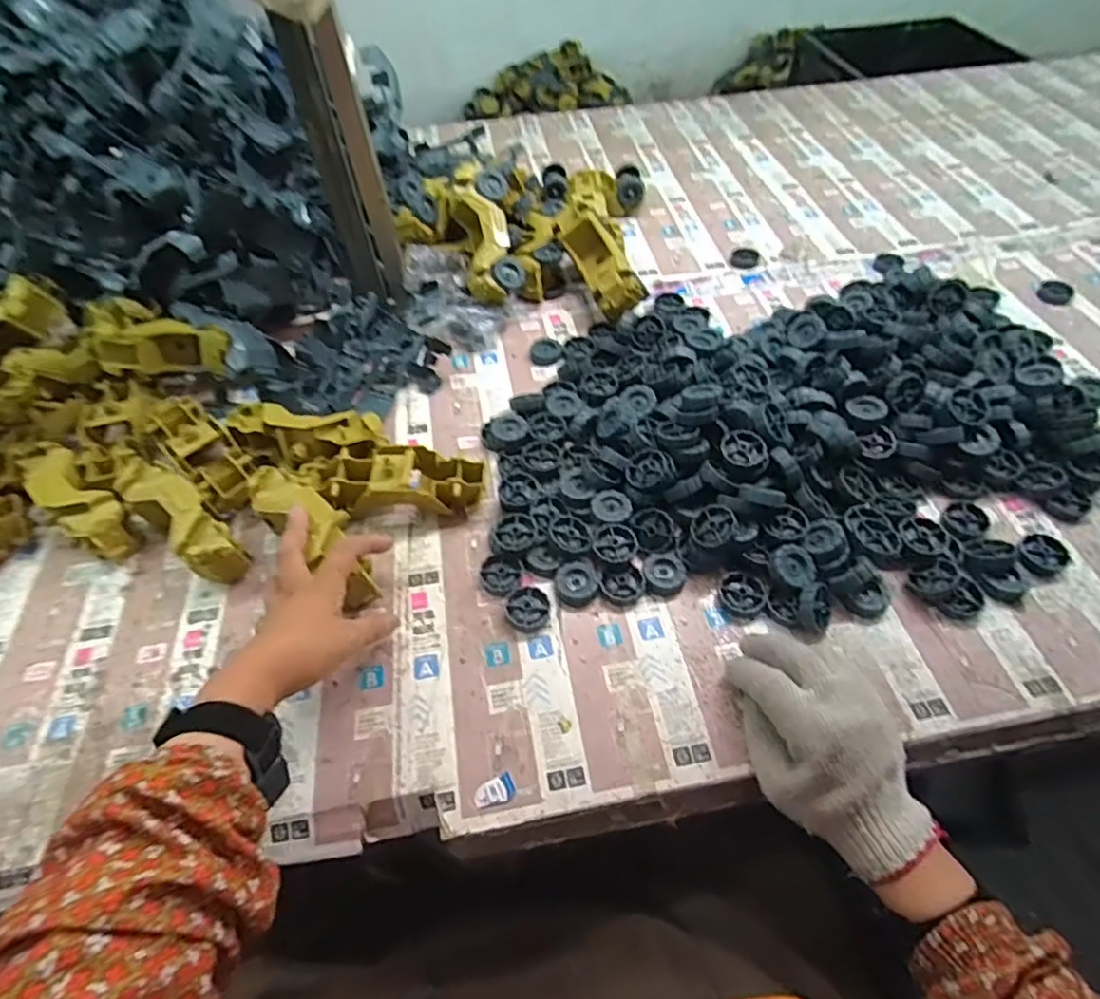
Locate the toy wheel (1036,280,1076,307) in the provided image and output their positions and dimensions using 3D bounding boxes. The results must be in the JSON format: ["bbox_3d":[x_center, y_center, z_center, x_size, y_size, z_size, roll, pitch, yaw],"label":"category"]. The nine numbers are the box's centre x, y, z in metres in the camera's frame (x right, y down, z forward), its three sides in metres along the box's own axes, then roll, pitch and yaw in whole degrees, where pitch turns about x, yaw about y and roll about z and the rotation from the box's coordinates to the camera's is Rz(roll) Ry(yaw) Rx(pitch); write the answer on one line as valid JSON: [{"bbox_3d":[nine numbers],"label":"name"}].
[{"bbox_3d":[0.638,-0.260,0.787,0.039,0.012,0.047,32,61,25],"label":"toy wheel"}]

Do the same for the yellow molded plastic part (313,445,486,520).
[{"bbox_3d":[-0.141,-0.016,0.601,0.155,0.054,0.056,-4,52,0],"label":"yellow molded plastic part"}]

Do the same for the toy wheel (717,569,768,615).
[{"bbox_3d":[0.167,0.080,0.542,0.037,0.008,0.038,-1,52,2],"label":"toy wheel"}]

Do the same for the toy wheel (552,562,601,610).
[{"bbox_3d":[0.023,0.074,0.552,0.039,0.009,0.040,-1,52,2],"label":"toy wheel"}]

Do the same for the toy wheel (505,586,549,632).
[{"bbox_3d":[-0.019,0.095,0.540,0.037,0.011,0.038,-1,52,2],"label":"toy wheel"}]

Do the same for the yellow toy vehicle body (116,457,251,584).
[{"bbox_3d":[-0.351,0.017,0.595,0.172,0.060,0.048,32,60,24],"label":"yellow toy vehicle body"}]

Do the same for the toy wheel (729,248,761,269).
[{"bbox_3d":[0.265,-0.330,0.849,0.039,0.014,0.039,-2,53,3],"label":"toy wheel"}]

